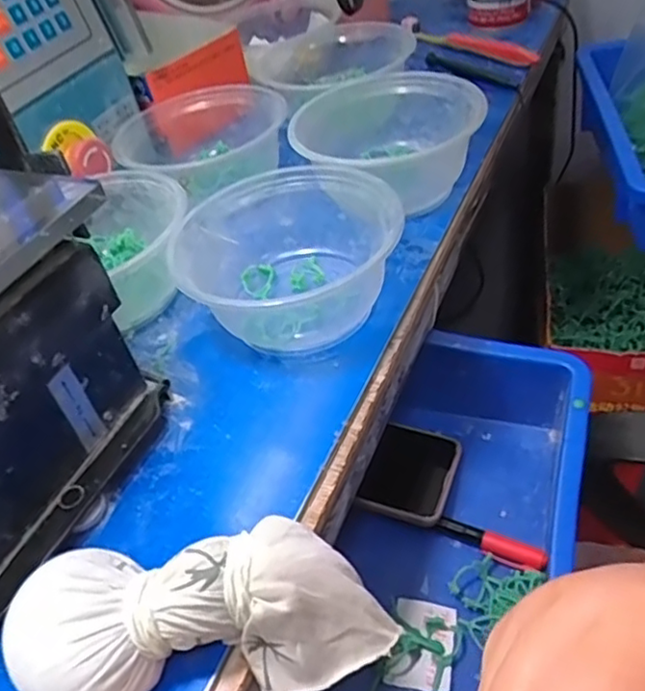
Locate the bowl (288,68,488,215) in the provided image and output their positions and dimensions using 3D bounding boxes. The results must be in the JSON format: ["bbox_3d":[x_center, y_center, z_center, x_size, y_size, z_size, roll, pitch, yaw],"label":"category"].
[{"bbox_3d":[0.047,-0.146,0.479,0.131,0.057,0.115,-29,45,-17],"label":"bowl"}]

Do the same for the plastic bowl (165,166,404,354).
[{"bbox_3d":[-0.019,-0.057,0.400,0.132,0.056,0.122,-10,43,3],"label":"plastic bowl"}]

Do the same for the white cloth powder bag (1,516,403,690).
[{"bbox_3d":[-0.047,0.105,0.257,0.147,0.044,0.058,-13,43,-1],"label":"white cloth powder bag"}]

